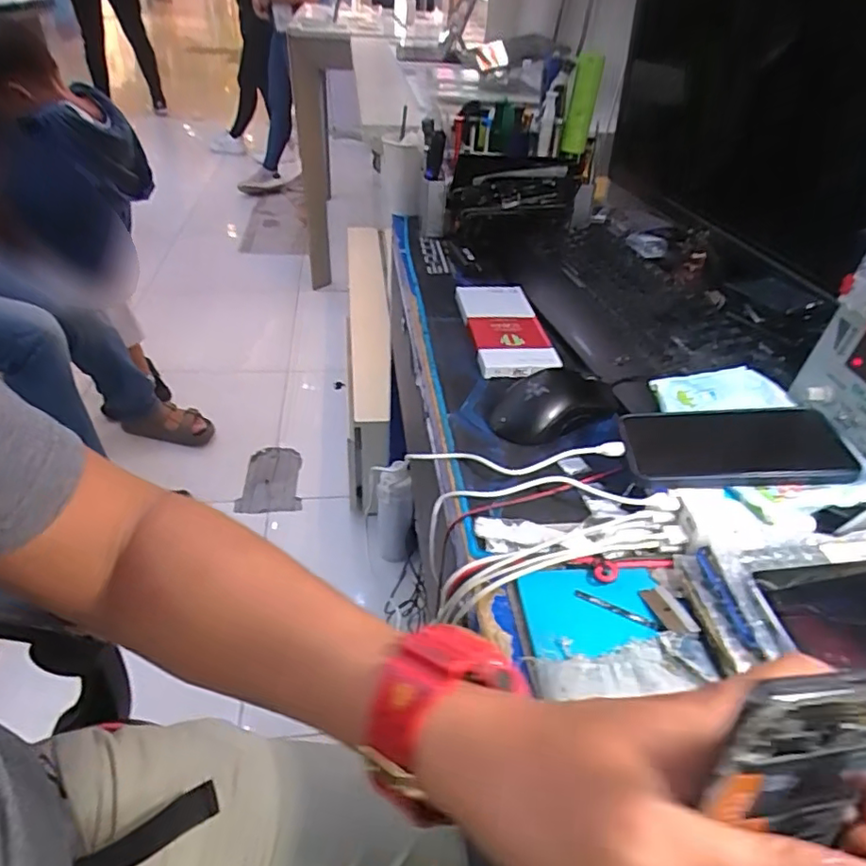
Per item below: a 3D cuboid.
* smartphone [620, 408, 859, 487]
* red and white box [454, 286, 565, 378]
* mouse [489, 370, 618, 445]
[{"bbox_3d":[0.231,0.008,0.449,0.155,0.013,0.080,-2,39,8],"label":"smartphone"},{"bbox_3d":[0.082,-0.117,0.663,0.083,0.022,0.218,0,40,-6],"label":"red and white box"},{"bbox_3d":[0.113,-0.030,0.545,0.118,0.036,0.076,-4,41,-10],"label":"mouse"}]

